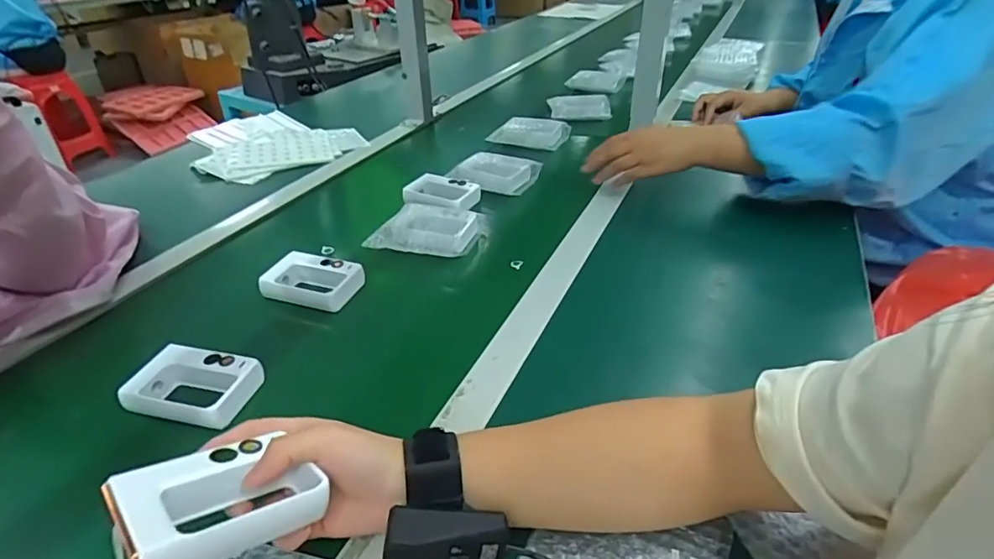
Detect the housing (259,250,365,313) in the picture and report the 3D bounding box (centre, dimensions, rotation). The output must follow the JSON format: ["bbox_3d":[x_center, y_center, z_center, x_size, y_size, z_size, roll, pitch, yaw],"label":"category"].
[{"bbox_3d":[-0.204,-0.001,0.591,0.100,0.033,0.063,8,33,13],"label":"housing"}]

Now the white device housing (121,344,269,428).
[{"bbox_3d":[-0.260,0.092,0.461,0.101,0.029,0.064,6,33,9],"label":"white device housing"}]

